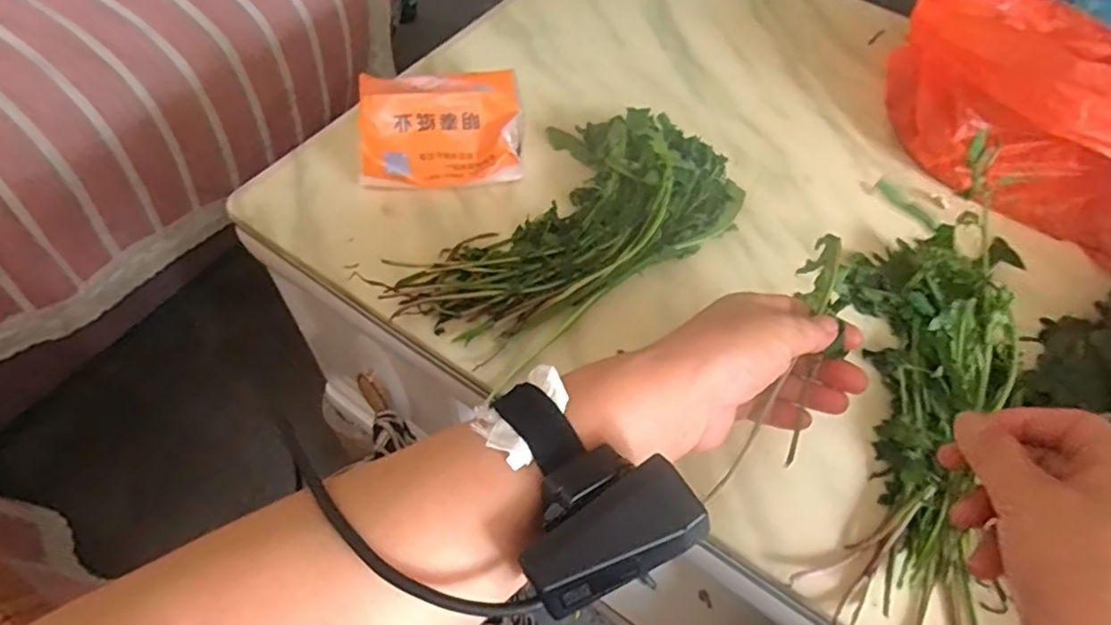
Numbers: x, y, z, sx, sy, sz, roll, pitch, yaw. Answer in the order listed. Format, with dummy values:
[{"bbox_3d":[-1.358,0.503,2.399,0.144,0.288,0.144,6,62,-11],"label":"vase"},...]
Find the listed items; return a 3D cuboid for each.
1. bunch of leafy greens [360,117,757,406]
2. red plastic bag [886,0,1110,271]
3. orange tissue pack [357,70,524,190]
[{"bbox_3d":[0.009,-0.071,0.465,0.276,0.054,0.165,-38,68,-24],"label":"bunch of leafy greens"},{"bbox_3d":[0.445,-0.191,0.542,0.280,0.114,0.229,37,62,17],"label":"red plastic bag"},{"bbox_3d":[-0.092,-0.145,0.499,0.126,0.058,0.072,-8,59,-10],"label":"orange tissue pack"}]

